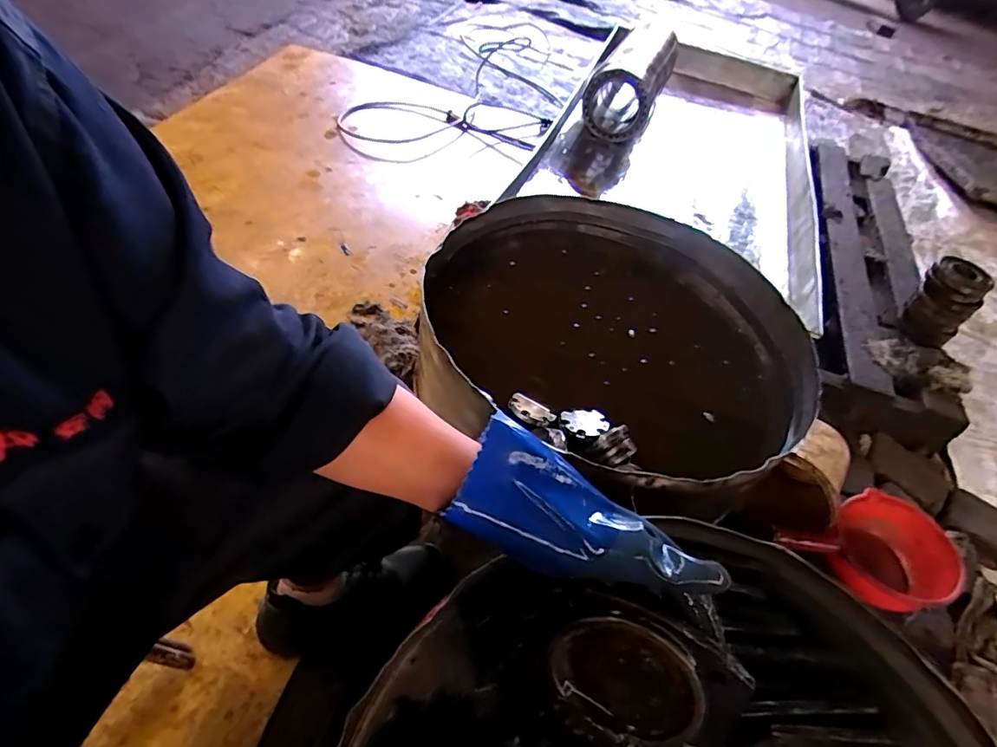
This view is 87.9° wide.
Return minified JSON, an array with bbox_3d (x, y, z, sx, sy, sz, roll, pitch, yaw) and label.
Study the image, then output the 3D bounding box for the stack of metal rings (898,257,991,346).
[{"bbox_3d":[0.869,-0.134,1.021,0.077,0.161,0.089,6,51,-1],"label":"stack of metal rings"}]

